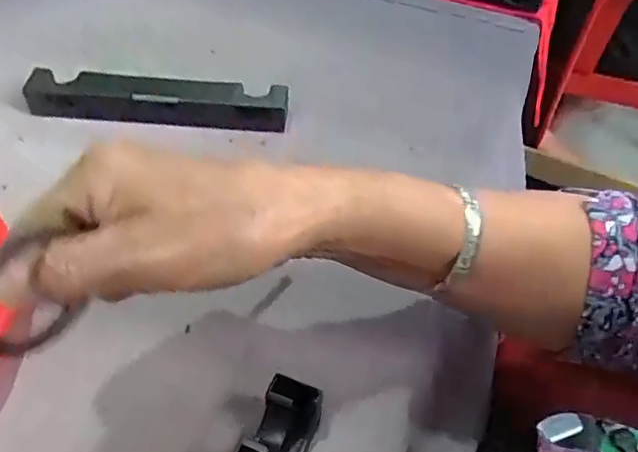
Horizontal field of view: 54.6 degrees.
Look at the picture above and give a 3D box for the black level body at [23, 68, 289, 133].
[{"bbox_3d":[-0.121,-0.096,0.467,0.191,0.022,0.033,3,45,-1],"label":"black level body"}]

